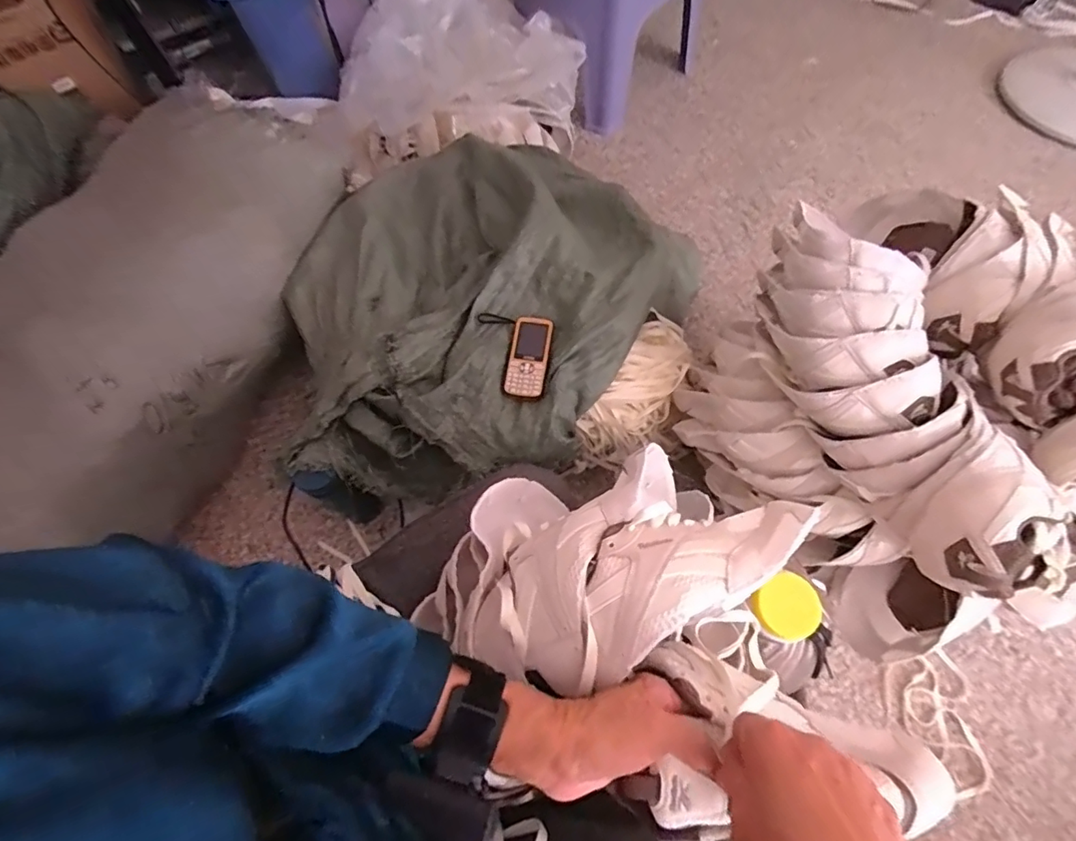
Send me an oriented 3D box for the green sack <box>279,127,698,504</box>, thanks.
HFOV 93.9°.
[{"bbox_3d":[-0.151,-0.190,0.819,0.605,0.180,0.600,39,73,17],"label":"green sack"}]

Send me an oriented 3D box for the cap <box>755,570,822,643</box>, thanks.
[{"bbox_3d":[0.228,0.169,0.458,0.054,0.017,0.056,0,91,27],"label":"cap"}]

